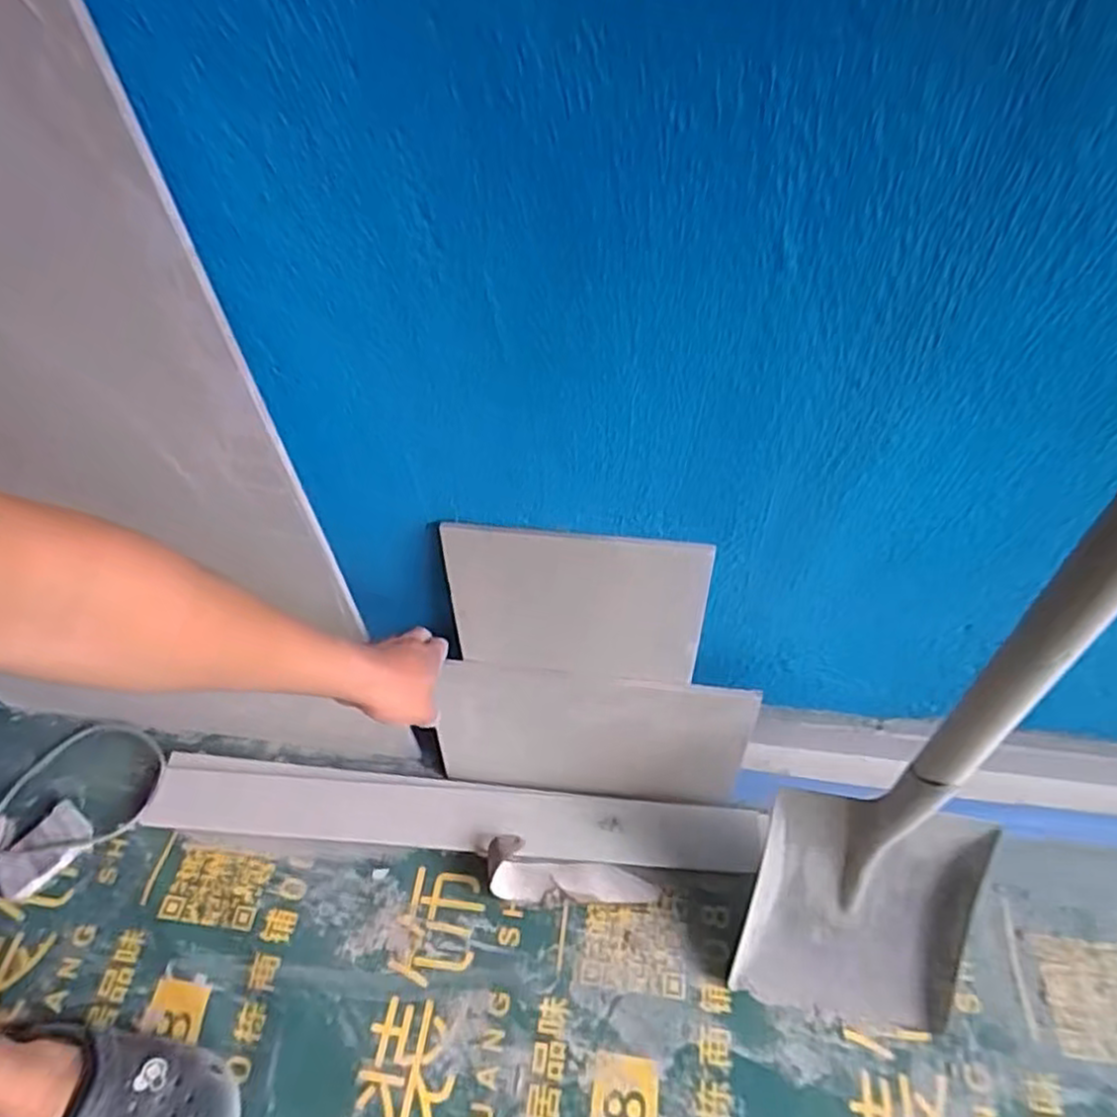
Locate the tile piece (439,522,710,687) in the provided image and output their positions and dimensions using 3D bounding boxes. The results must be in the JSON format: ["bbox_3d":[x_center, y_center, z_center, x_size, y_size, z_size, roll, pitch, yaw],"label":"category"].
[{"bbox_3d":[0.015,0.049,0.678,0.235,0.189,0.008,6,44,7],"label":"tile piece"}]

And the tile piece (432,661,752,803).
[{"bbox_3d":[0.032,0.205,0.815,0.343,0.226,0.011,5,43,9],"label":"tile piece"}]

